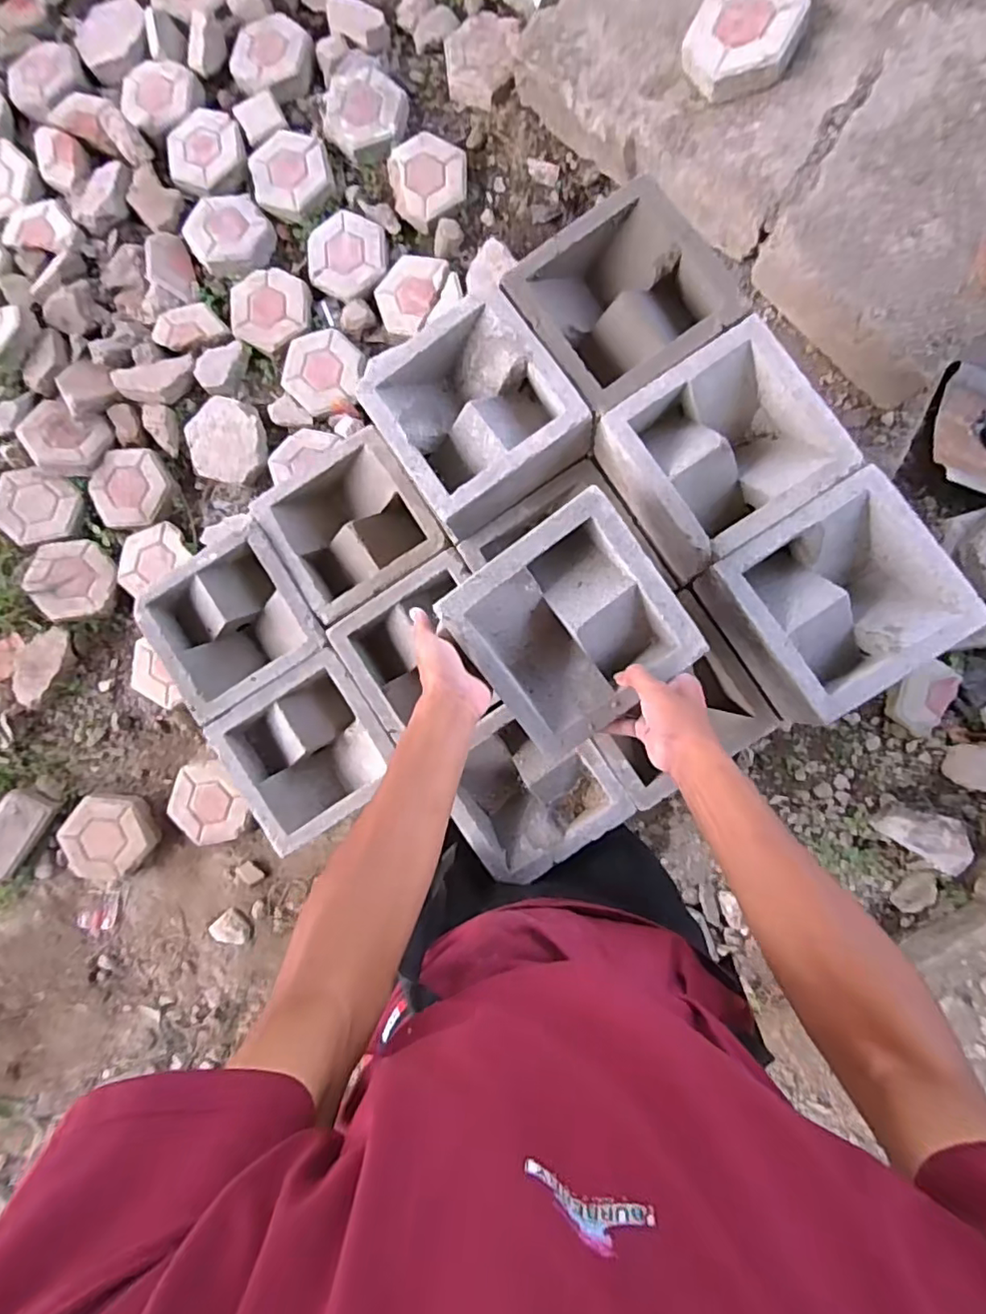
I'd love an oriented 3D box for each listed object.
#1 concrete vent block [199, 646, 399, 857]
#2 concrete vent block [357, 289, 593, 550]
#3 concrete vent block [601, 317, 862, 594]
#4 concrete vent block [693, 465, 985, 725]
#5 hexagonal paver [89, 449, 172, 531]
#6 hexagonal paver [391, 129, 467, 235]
[{"bbox_3d":[-0.237,0.122,0.771,0.193,0.066,0.191,-34,84,3],"label":"concrete vent block"},{"bbox_3d":[-0.025,-0.285,0.689,0.194,0.094,0.202,-34,84,3],"label":"concrete vent block"},{"bbox_3d":[0.251,-0.225,0.660,0.194,0.096,0.197,-33,84,3],"label":"concrete vent block"},{"bbox_3d":[0.367,-0.062,0.642,0.196,0.099,0.201,-32,84,3],"label":"concrete vent block"},{"bbox_3d":[-0.928,-0.432,1.490,0.201,0.039,0.208,-31,84,3],"label":"hexagonal paver"},{"bbox_3d":[-0.163,-1.197,1.459,0.196,0.046,0.232,-8,84,5],"label":"hexagonal paver"}]

